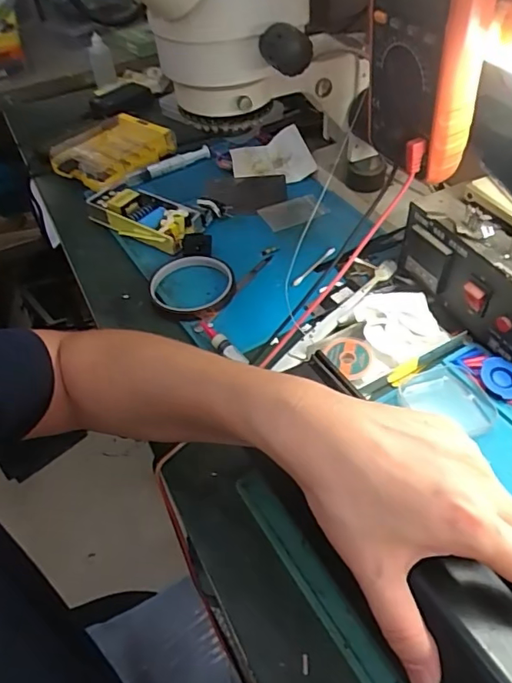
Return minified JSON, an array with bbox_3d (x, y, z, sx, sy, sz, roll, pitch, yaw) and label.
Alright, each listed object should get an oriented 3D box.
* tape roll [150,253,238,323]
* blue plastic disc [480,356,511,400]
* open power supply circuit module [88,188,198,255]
[{"bbox_3d":[-0.064,-0.055,0.540,0.084,0.015,0.087,-2,47,2],"label":"tape roll"},{"bbox_3d":[0.204,0.030,0.437,0.034,0.006,0.037,-4,60,6],"label":"blue plastic disc"},{"bbox_3d":[-0.131,-0.140,0.619,0.134,0.035,0.055,24,53,24],"label":"open power supply circuit module"}]

